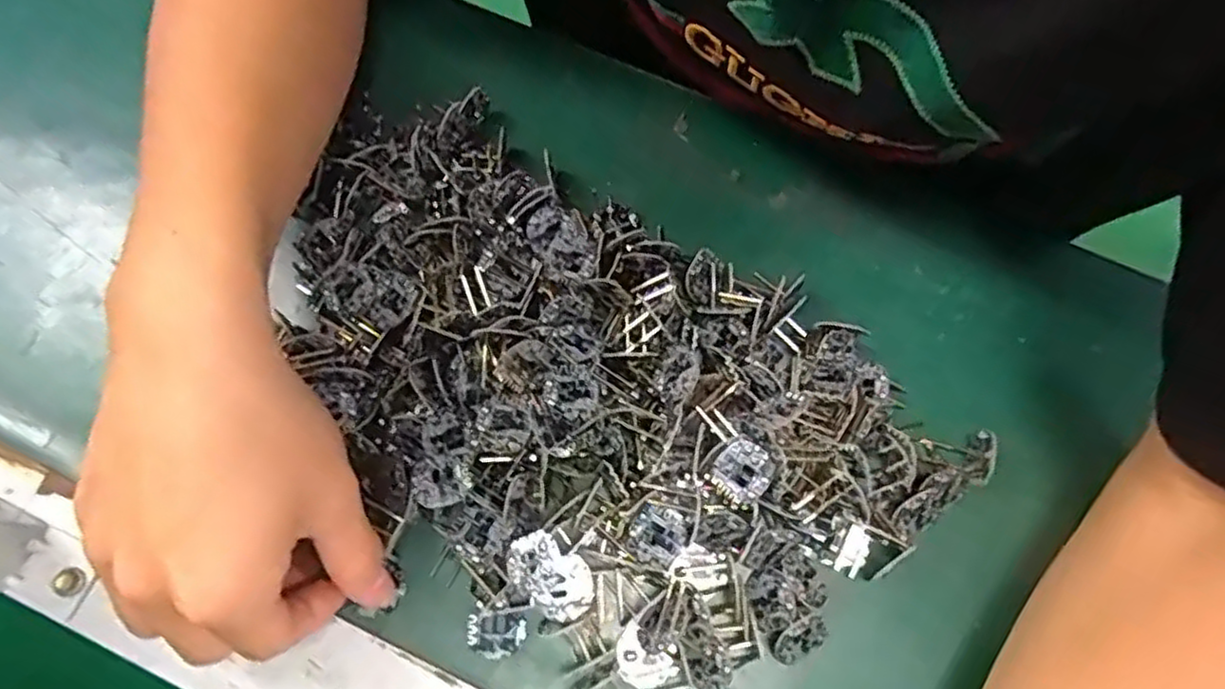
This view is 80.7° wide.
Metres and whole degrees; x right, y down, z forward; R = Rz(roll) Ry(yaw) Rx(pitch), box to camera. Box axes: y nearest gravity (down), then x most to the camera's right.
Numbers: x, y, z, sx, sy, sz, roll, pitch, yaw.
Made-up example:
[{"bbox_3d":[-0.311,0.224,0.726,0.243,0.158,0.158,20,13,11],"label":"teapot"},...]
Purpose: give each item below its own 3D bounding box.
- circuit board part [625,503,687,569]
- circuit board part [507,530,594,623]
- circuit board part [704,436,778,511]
[{"bbox_3d":[0.018,0.076,0.288,0.022,0.004,0.022,33,76,9],"label":"circuit board part"},{"bbox_3d":[-0.025,0.091,0.283,0.037,0.004,0.024,35,76,9],"label":"circuit board part"},{"bbox_3d":[0.052,0.051,0.292,0.023,0.004,0.026,32,86,4],"label":"circuit board part"}]

